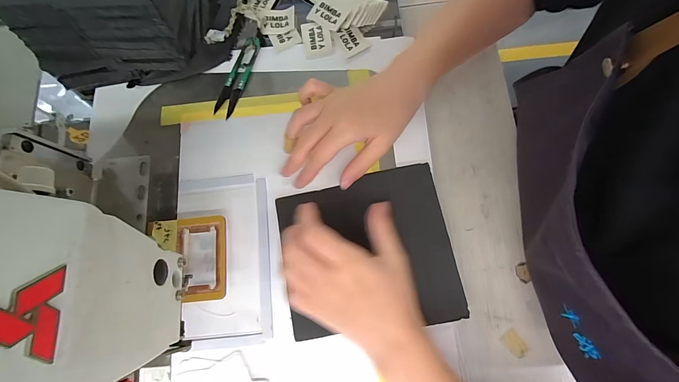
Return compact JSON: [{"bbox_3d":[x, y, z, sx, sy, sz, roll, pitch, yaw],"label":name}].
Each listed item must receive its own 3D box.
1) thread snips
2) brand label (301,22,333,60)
[{"bbox_3d":[-0.120,-0.135,0.366,0.025,0.013,0.099,15,77,8],"label":"thread snips"},{"bbox_3d":[-0.027,-0.182,0.376,0.033,0.006,0.049,-10,75,1],"label":"brand label"}]

